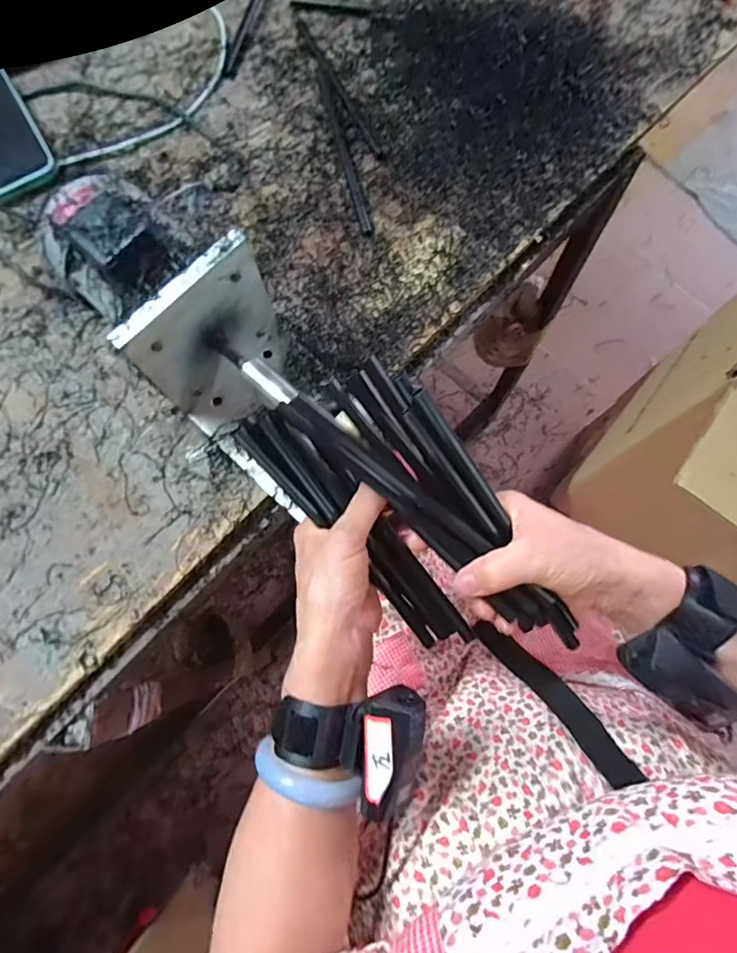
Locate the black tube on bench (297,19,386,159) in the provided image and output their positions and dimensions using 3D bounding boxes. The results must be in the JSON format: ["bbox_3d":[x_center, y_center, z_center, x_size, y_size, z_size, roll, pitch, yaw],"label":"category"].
[{"bbox_3d":[-0.032,-0.417,0.520,0.011,0.006,0.215,-23,76,-5],"label":"black tube on bench"}]

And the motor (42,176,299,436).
[{"bbox_3d":[-0.140,-0.122,0.383,0.219,0.132,0.111,34,78,9],"label":"motor"}]

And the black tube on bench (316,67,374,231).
[{"bbox_3d":[-0.026,-0.333,0.495,0.012,0.011,0.212,-13,75,-2],"label":"black tube on bench"}]

